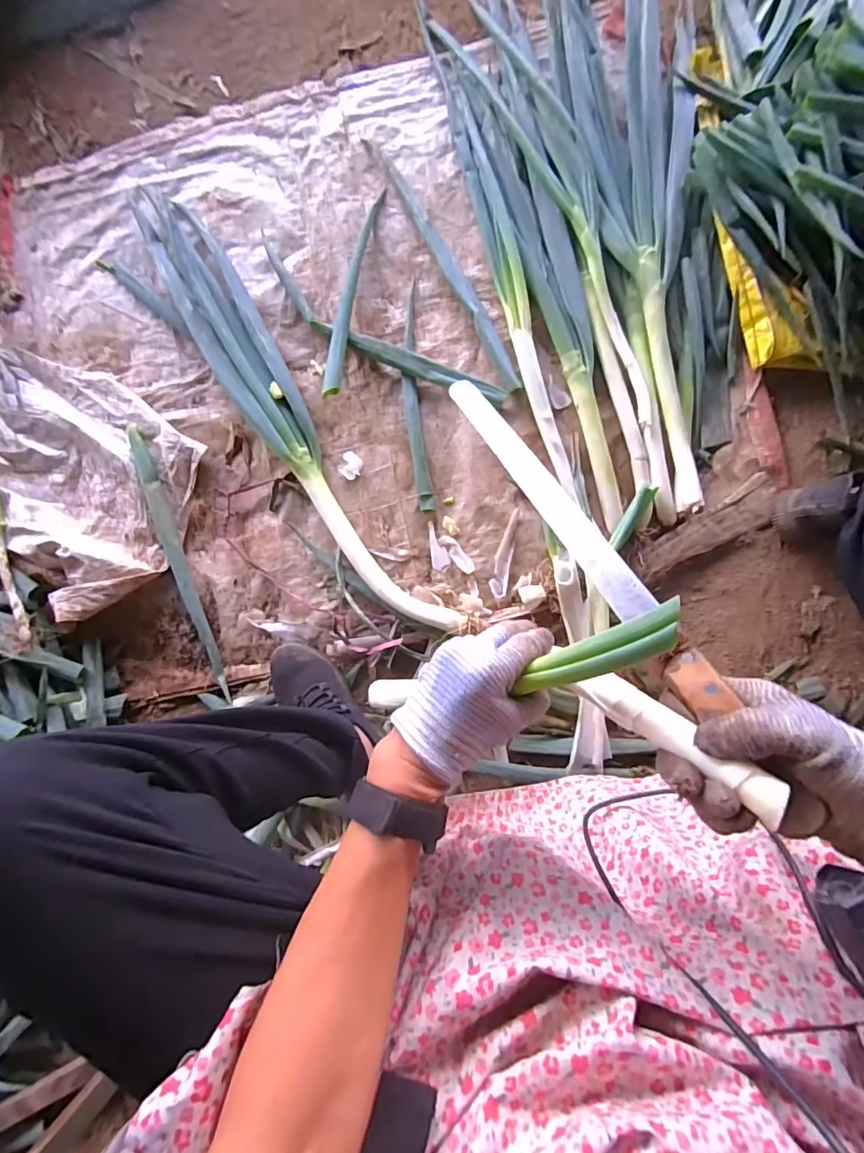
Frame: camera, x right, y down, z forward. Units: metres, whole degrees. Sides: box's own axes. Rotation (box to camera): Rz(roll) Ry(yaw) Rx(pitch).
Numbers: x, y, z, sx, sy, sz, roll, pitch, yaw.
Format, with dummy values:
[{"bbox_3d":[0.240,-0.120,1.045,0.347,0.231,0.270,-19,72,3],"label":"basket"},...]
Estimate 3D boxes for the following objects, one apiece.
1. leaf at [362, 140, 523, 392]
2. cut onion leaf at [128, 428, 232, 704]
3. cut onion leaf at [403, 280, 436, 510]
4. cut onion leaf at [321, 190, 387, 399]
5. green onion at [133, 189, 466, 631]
[{"bbox_3d":[0.016,-0.497,0.769,0.030,0.020,0.497,-27,82,2],"label":"leaf"},{"bbox_3d":[-0.385,-0.026,0.744,0.028,0.026,0.432,-21,82,3],"label":"cut onion leaf"},{"bbox_3d":[-0.027,-0.279,0.745,0.031,0.022,0.370,-6,83,5],"label":"cut onion leaf"},{"bbox_3d":[-0.123,-0.443,0.767,0.028,0.044,0.368,9,85,6],"label":"cut onion leaf"},{"bbox_3d":[-0.244,-0.263,0.747,0.131,0.050,0.861,-34,81,1],"label":"green onion"}]

